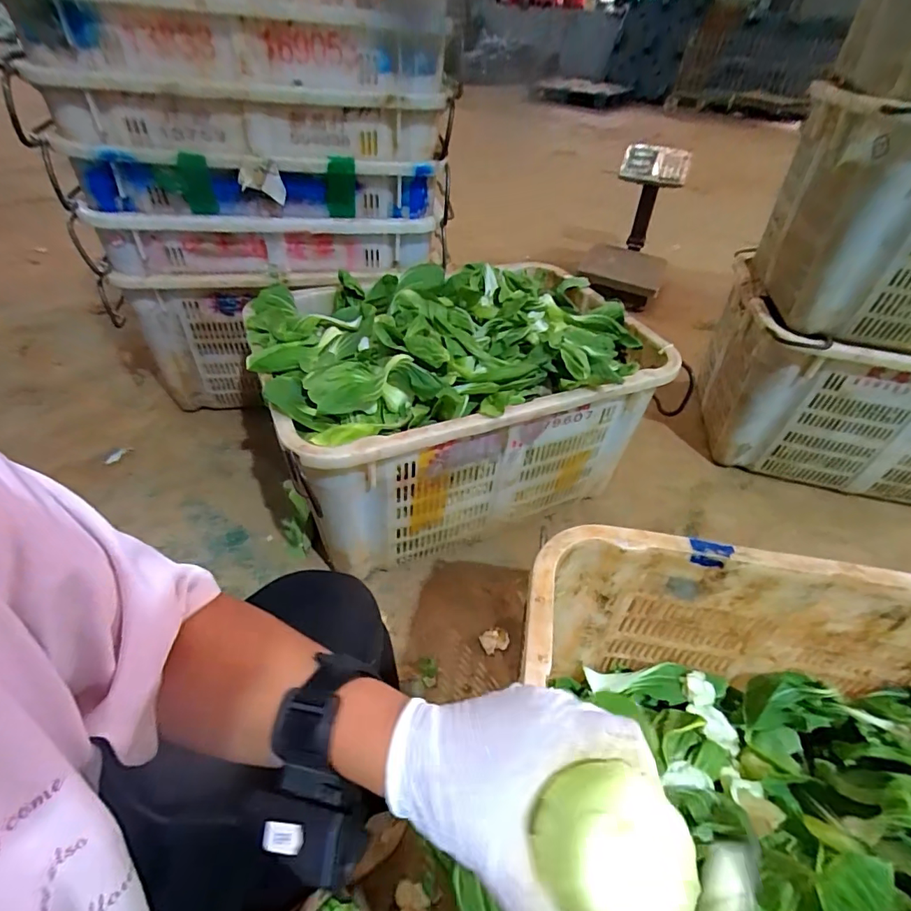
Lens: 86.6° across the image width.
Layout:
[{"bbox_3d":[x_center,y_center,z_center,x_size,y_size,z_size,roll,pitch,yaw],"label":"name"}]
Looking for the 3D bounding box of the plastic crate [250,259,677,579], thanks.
[{"bbox_3d":[-0.006,-0.102,0.945,0.652,0.382,0.469,-15,47,-21],"label":"plastic crate"}]

